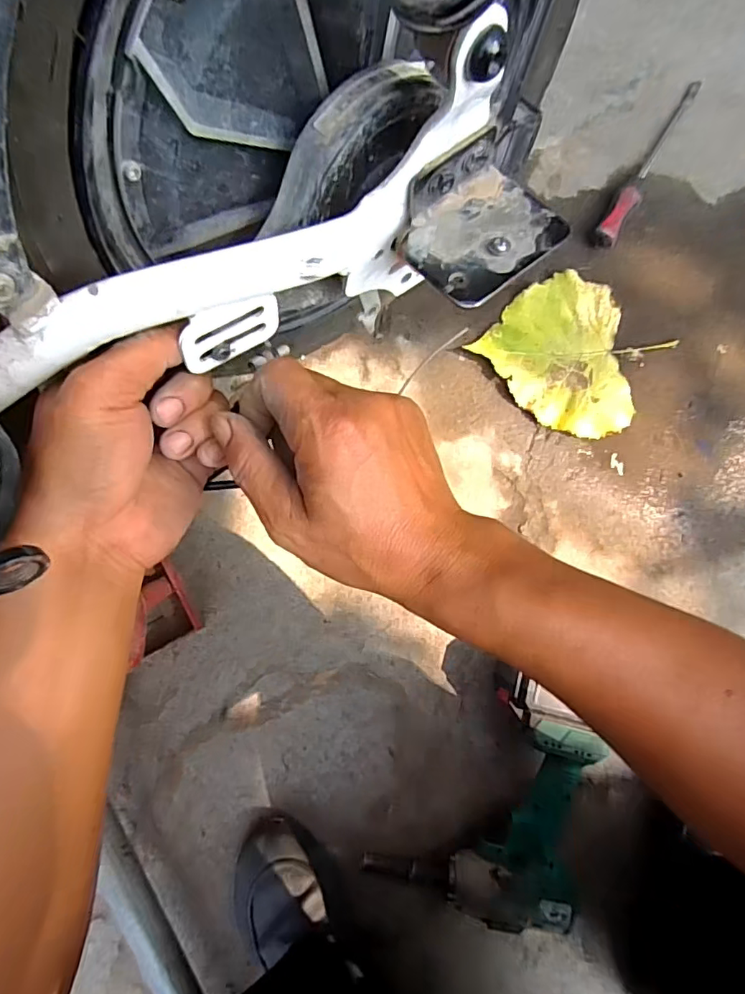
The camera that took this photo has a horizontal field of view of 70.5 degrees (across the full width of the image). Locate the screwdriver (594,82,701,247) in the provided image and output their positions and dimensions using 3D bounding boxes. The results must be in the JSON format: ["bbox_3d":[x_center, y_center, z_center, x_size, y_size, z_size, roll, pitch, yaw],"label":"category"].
[{"bbox_3d":[0.347,-0.422,0.655,0.025,0.030,0.273,31,81,2],"label":"screwdriver"}]

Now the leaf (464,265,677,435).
[{"bbox_3d":[0.239,-0.166,0.621,0.180,0.015,0.188,-42,86,-8],"label":"leaf"}]

